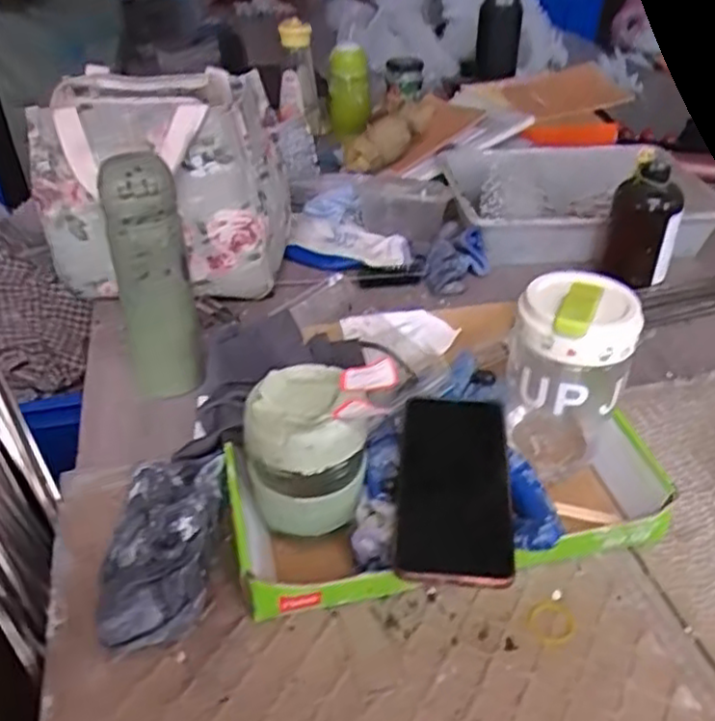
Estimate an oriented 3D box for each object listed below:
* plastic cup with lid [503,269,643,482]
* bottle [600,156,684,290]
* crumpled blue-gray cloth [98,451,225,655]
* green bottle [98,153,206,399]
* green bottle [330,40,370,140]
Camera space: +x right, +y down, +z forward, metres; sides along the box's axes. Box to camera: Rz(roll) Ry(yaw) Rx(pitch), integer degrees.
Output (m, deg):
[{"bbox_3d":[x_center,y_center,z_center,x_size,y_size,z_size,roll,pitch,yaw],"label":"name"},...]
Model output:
[{"bbox_3d":[0.153,0.023,0.541,0.084,0.158,0.085,11,38,17],"label":"plastic cup with lid"},{"bbox_3d":[0.316,-0.143,0.800,0.059,0.139,0.059,-15,38,-17],"label":"bottle"},{"bbox_3d":[-0.134,0.122,0.492,0.070,0.068,0.135,-1,36,1],"label":"crumpled blue-gray cloth"},{"bbox_3d":[-0.181,-0.070,0.644,0.063,0.218,0.063,-7,36,-9],"label":"green bottle"},{"bbox_3d":[-0.015,-0.456,1.232,0.069,0.149,0.079,-1,36,1],"label":"green bottle"}]

